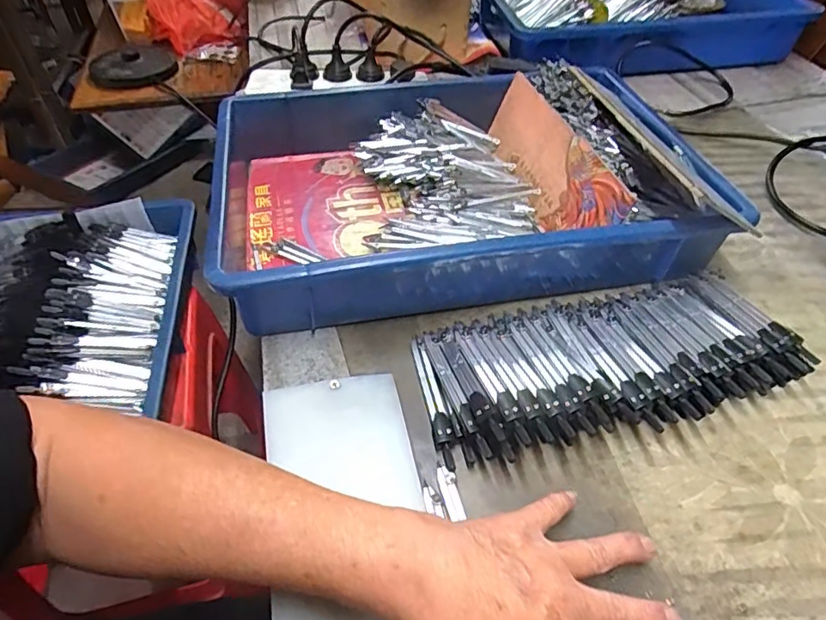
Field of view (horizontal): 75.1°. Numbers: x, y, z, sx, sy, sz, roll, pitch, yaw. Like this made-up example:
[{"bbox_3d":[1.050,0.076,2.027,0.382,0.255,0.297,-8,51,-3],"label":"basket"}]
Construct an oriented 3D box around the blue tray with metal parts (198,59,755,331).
[{"bbox_3d":[0.035,-0.126,0.511,0.423,0.088,0.283,-8,47,-8],"label":"blue tray with metal parts"}]

